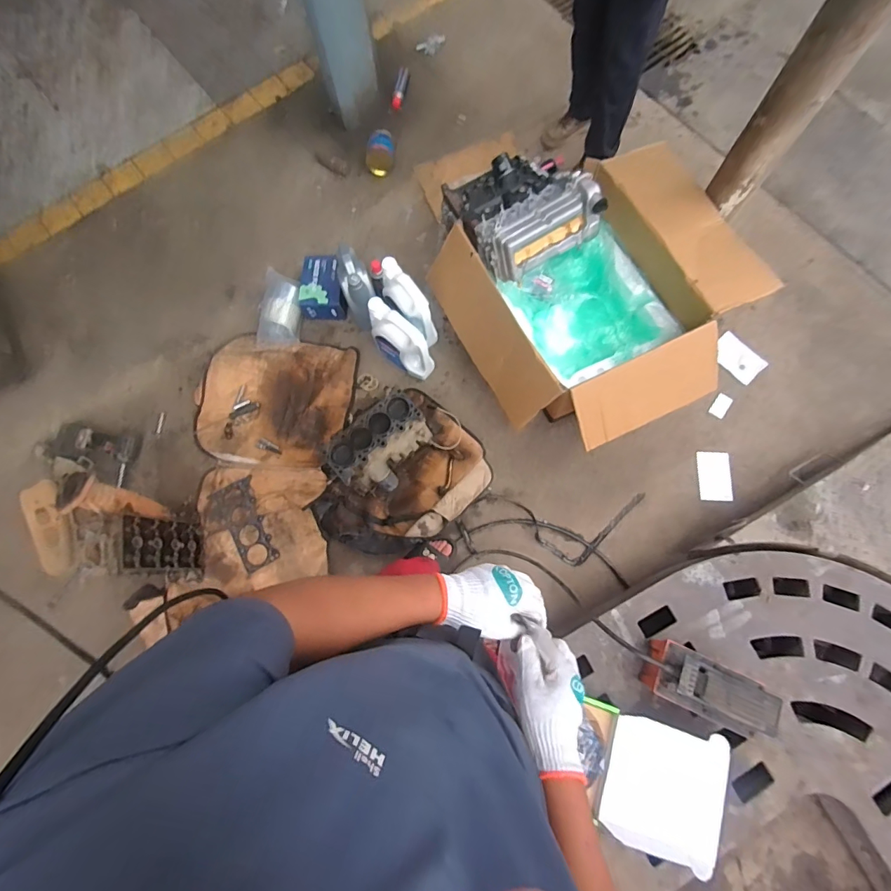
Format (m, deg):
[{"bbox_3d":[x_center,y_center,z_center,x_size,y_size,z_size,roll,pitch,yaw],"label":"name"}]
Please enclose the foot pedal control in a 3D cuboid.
[{"bbox_3d":[0.654,0.611,1.108,0.252,0.192,0.136,24,77,9],"label":"foot pedal control"}]

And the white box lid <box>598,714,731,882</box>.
[{"bbox_3d":[0.533,0.829,1.046,0.269,0.044,0.299,19,77,8],"label":"white box lid"}]

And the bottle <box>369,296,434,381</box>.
[{"bbox_3d":[-0.153,-0.350,1.499,0.217,0.270,0.090,34,79,11],"label":"bottle"}]

